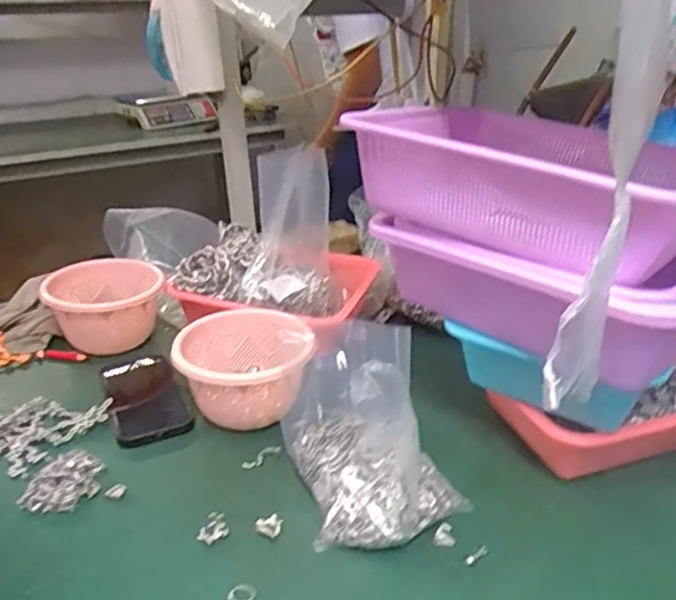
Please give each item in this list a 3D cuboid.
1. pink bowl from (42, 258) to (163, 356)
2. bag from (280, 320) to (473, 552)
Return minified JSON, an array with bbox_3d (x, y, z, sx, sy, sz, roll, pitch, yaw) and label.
[{"bbox_3d":[-0.306,0.015,0.811,0.145,0.103,0.134,-14,28,-22],"label":"pink bowl"},{"bbox_3d":[0.031,0.115,0.555,0.149,0.121,0.175,-7,26,-9],"label":"bag"}]

